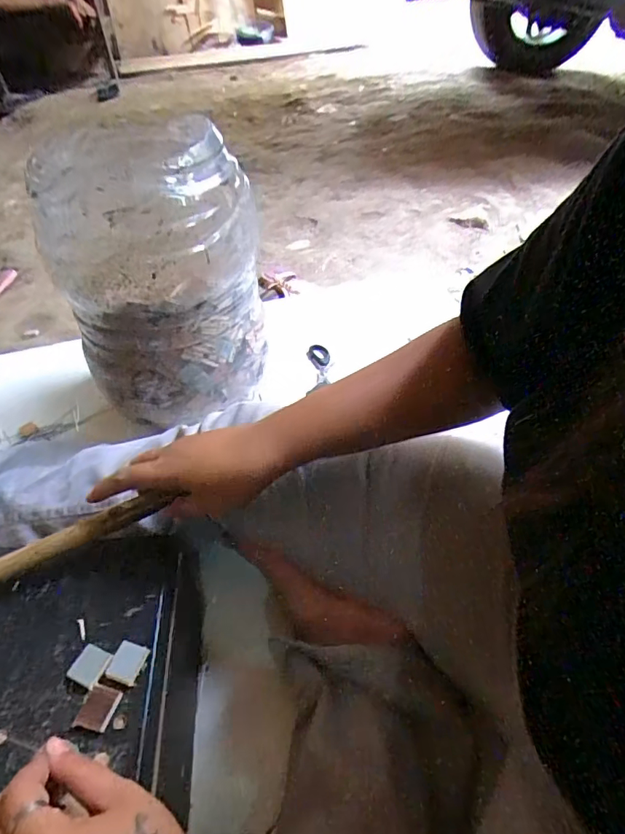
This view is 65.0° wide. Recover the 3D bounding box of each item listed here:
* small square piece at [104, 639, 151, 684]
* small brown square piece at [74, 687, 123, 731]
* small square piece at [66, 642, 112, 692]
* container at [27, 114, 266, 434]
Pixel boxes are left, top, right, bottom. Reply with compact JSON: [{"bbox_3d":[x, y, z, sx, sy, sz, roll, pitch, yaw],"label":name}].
[{"bbox_3d":[-0.127,0.168,0.338,0.021,0.005,0.024,12,47,13],"label":"small square piece"},{"bbox_3d":[-0.140,0.189,0.319,0.023,0.004,0.023,9,47,10],"label":"small brown square piece"},{"bbox_3d":[-0.153,0.170,0.337,0.023,0.004,0.023,17,48,17],"label":"small square piece"},{"bbox_3d":[-0.182,-0.187,0.610,0.217,0.288,0.255,-11,46,-9],"label":"container"}]

